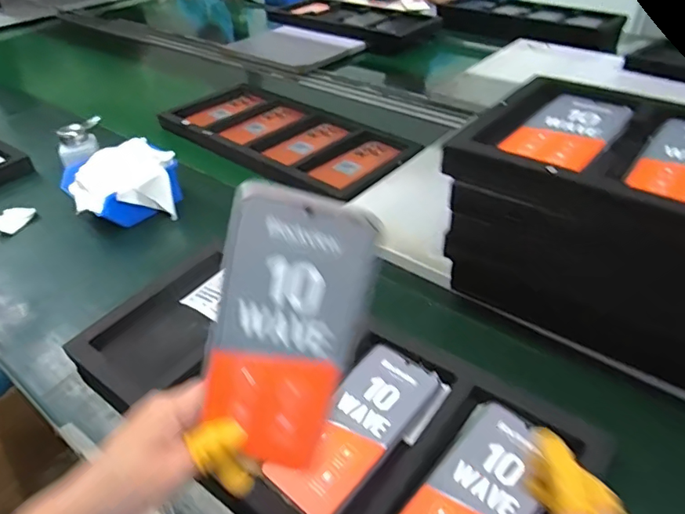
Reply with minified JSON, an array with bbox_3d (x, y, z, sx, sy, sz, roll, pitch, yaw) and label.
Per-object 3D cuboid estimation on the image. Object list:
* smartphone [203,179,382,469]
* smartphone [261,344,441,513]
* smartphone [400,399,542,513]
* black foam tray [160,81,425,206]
[{"bbox_3d":[-0.034,0.045,0.286,0.076,0.166,0.012,15,17,1],"label":"smartphone"},{"bbox_3d":[0.013,0.147,0.442,0.072,0.006,0.168,27,46,31],"label":"smartphone"},{"bbox_3d":[0.103,0.189,0.387,0.076,0.008,0.169,29,51,33],"label":"smartphone"},{"bbox_3d":[-0.116,-0.219,0.925,0.491,0.033,0.232,28,47,32],"label":"black foam tray"}]

